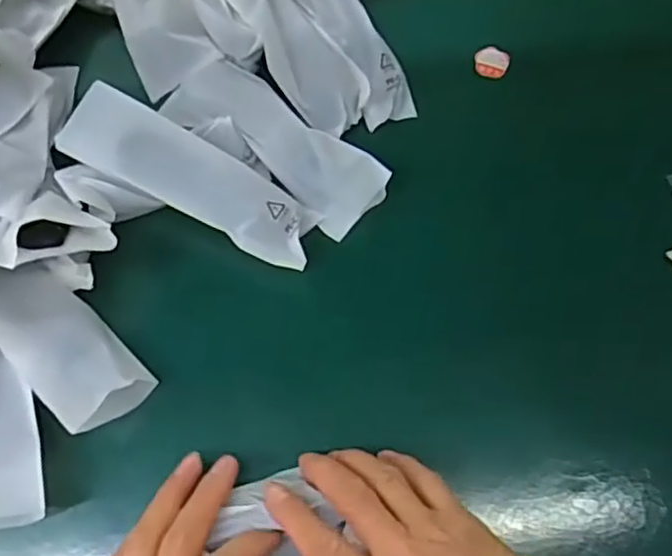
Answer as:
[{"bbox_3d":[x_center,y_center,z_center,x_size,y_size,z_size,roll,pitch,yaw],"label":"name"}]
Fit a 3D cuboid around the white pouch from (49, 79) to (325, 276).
[{"bbox_3d":[-0.083,-0.058,0.387,0.152,0.018,0.045,30,76,-5],"label":"white pouch"}]

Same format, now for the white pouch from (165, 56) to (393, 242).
[{"bbox_3d":[-0.038,-0.088,0.413,0.147,0.023,0.051,36,77,11],"label":"white pouch"}]

